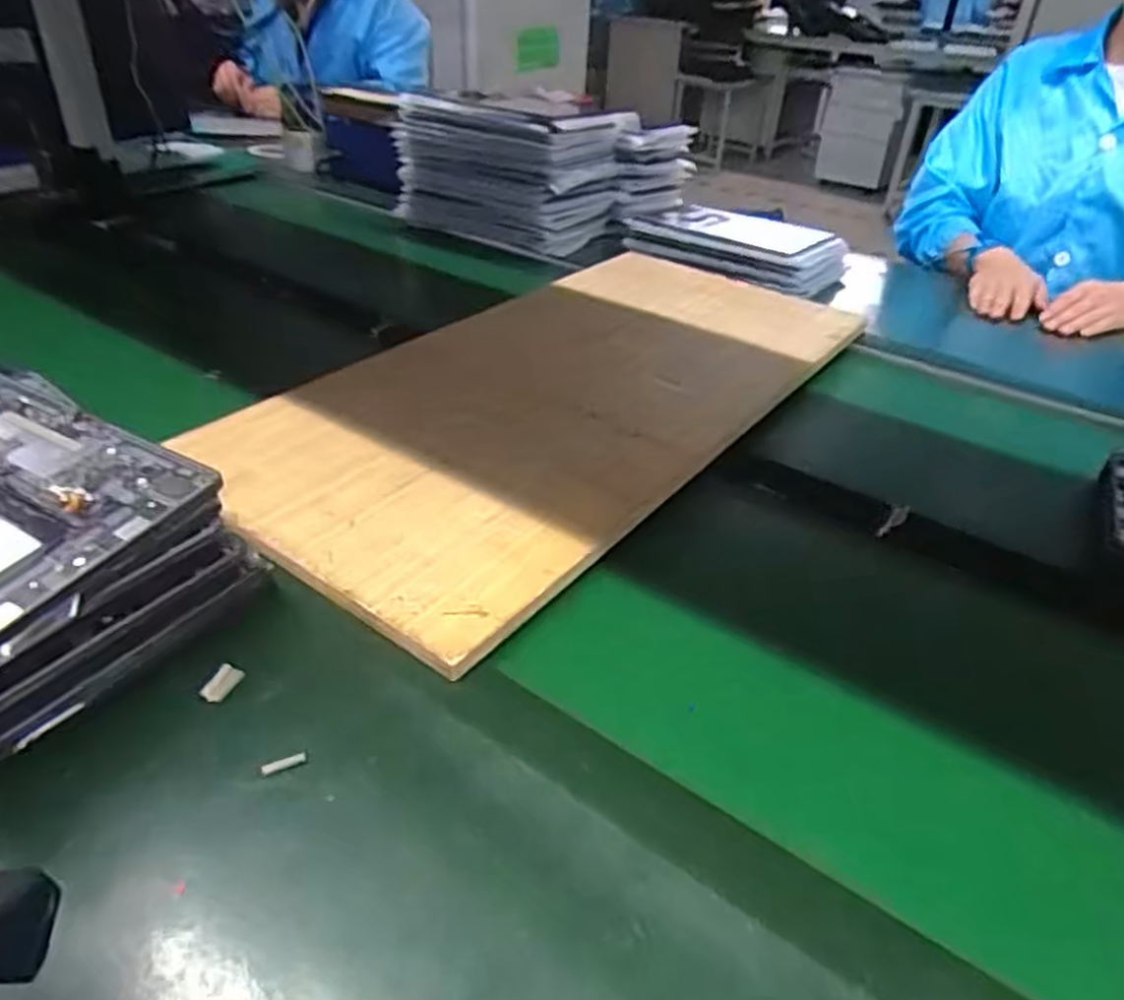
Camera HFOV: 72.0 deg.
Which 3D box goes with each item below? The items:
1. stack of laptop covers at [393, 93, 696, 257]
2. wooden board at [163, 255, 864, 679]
[{"bbox_3d":[-0.016,-0.532,1.219,0.323,0.179,0.358,26,42,28],"label":"stack of laptop covers"},{"bbox_3d":[0.004,-0.110,0.745,0.344,0.018,0.662,26,42,28],"label":"wooden board"}]

